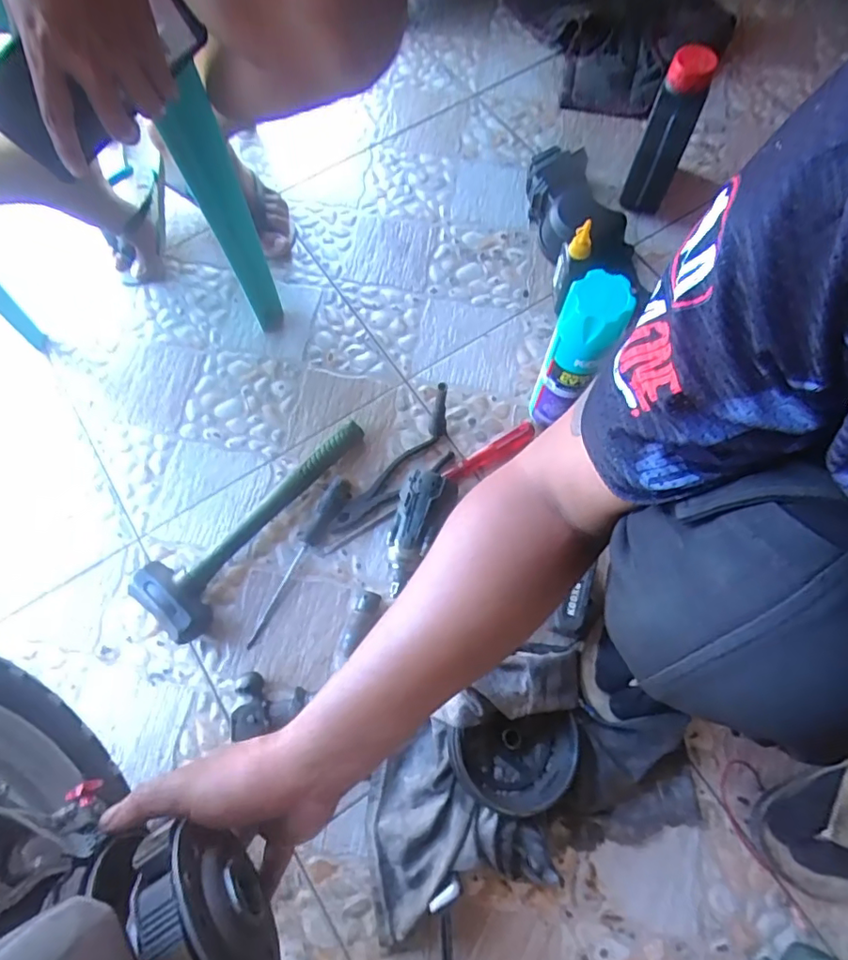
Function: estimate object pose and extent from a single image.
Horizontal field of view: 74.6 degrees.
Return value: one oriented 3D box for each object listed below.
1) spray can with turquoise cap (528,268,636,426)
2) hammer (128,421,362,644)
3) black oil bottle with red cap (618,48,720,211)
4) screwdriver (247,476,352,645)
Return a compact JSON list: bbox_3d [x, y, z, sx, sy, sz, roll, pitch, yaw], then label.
[{"bbox_3d":[0.167,-0.137,0.622,0.059,0.220,0.059,0,71,1],"label":"spray can with turquoise cap"},{"bbox_3d":[-0.187,0.053,0.676,0.330,0.051,0.099,-41,75,-12],"label":"hammer"},{"bbox_3d":[0.334,-0.468,0.776,0.066,0.187,0.070,20,73,8],"label":"black oil bottle with red cap"},{"bbox_3d":[-0.151,0.096,0.682,0.026,0.026,0.225,25,73,10],"label":"screwdriver"}]

